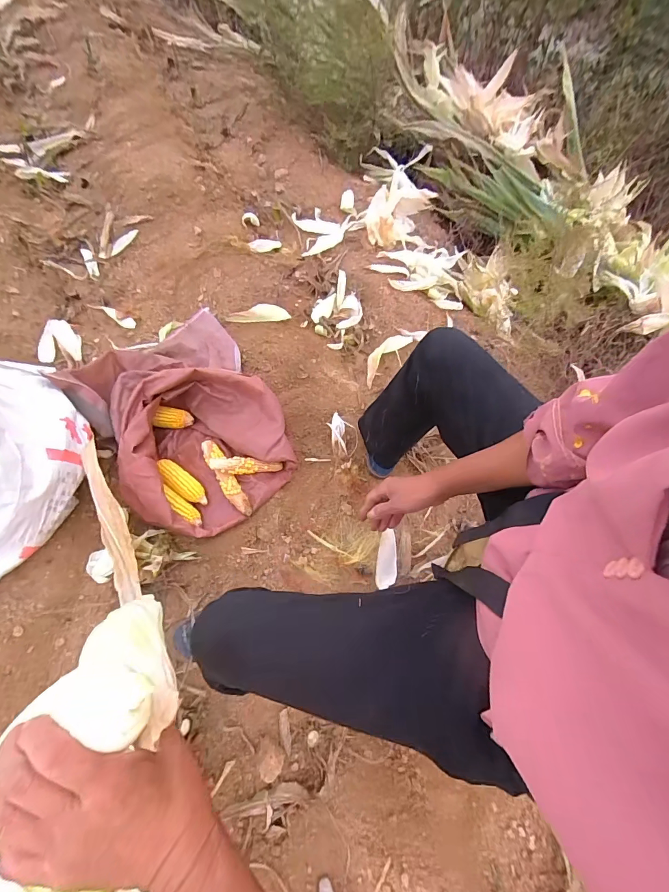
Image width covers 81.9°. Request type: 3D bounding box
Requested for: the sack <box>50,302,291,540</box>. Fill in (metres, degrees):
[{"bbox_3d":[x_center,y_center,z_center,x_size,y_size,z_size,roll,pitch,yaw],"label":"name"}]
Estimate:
[{"bbox_3d":[-0.376,-0.092,0.942,0.387,0.161,0.602,-29,67,-16],"label":"sack"}]

